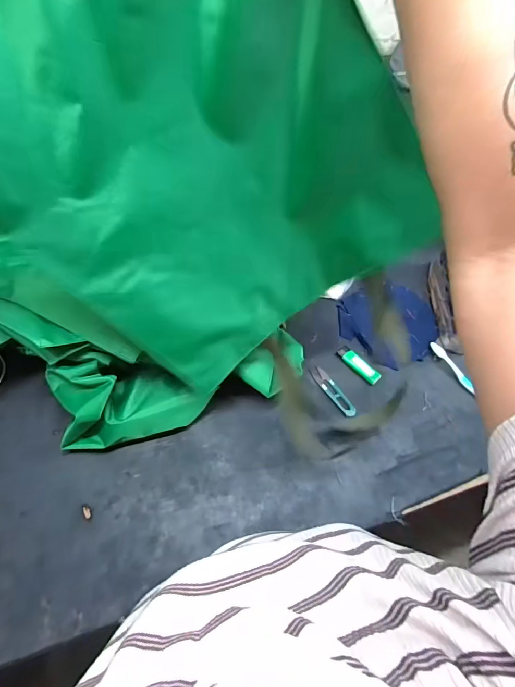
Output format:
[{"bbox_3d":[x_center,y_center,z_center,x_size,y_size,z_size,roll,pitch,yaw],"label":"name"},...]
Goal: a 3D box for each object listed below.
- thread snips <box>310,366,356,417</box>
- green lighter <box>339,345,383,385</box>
[{"bbox_3d":[0.123,0.078,0.581,0.022,0.009,0.098,-30,66,-16],"label":"thread snips"},{"bbox_3d":[0.173,0.035,0.603,0.026,0.013,0.082,-33,67,-18],"label":"green lighter"}]

